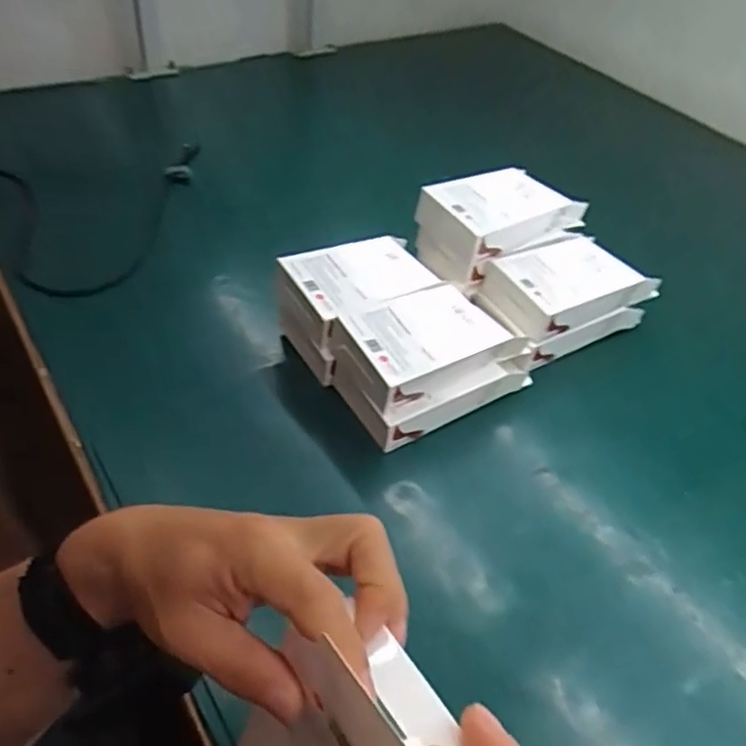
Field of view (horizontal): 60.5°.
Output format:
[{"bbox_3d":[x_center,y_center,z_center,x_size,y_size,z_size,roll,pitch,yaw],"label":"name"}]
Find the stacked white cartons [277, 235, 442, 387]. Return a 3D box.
[{"bbox_3d":[-0.012,-0.074,0.650,0.149,0.078,0.101,-23,52,-27],"label":"stacked white cartons"}]

